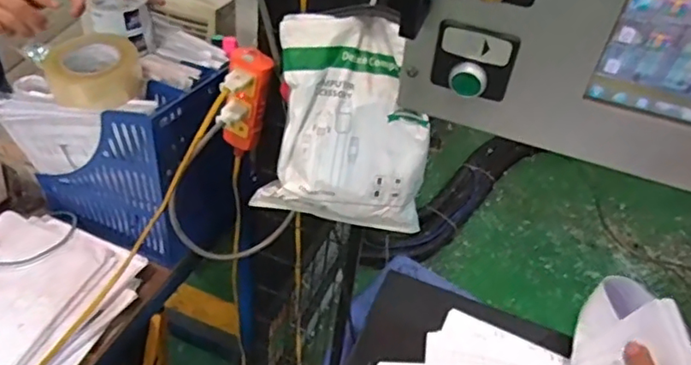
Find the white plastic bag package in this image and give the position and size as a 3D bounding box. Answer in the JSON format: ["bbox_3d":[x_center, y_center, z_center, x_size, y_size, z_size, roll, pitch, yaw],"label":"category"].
[{"bbox_3d":[0.013,-0.071,0.731,0.217,0.261,0.047,9,10,-11],"label":"white plastic bag package"}]

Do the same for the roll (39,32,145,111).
[{"bbox_3d":[-0.371,-0.164,0.865,0.131,0.061,0.131,5,40,-4],"label":"roll"}]

